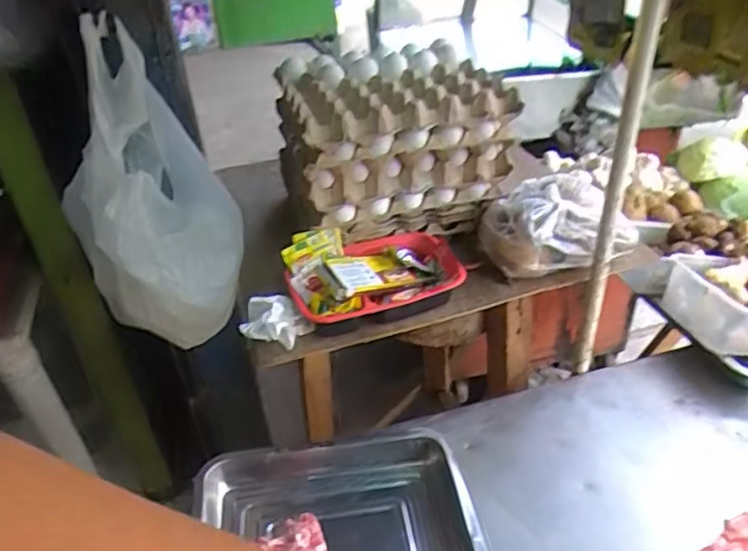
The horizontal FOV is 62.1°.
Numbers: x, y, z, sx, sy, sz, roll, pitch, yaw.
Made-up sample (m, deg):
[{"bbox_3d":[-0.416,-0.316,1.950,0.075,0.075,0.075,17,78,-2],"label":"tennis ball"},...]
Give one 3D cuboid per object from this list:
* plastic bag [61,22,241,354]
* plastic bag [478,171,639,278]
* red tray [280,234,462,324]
[{"bbox_3d":[-0.306,-0.109,0.831,0.210,0.431,0.161,-16,6,-15],"label":"plastic bag"},{"bbox_3d":[0.240,-0.065,0.820,0.200,0.085,0.127,10,38,19],"label":"plastic bag"},{"bbox_3d":[-0.001,-0.004,0.808,0.219,0.046,0.141,-13,37,-11],"label":"red tray"}]

